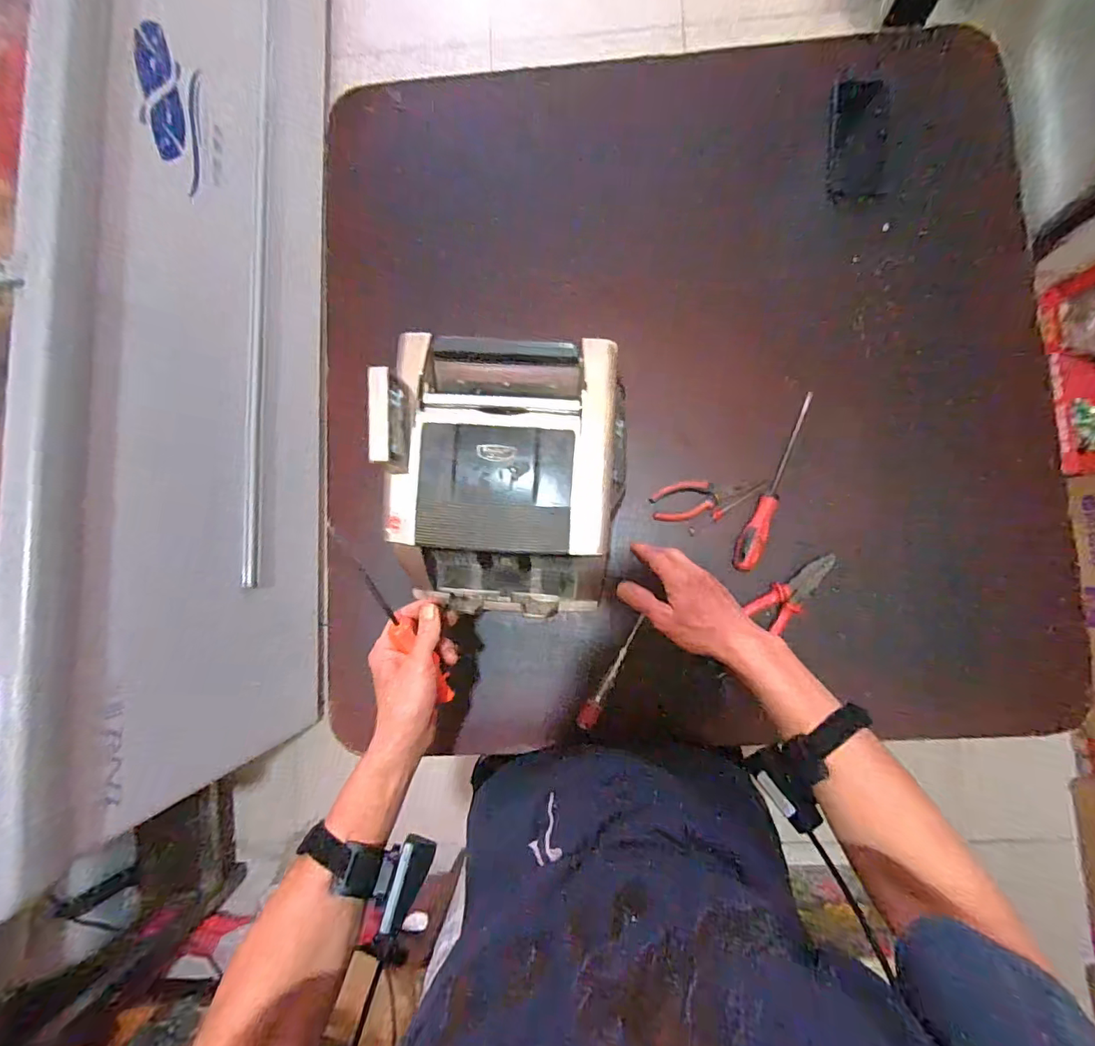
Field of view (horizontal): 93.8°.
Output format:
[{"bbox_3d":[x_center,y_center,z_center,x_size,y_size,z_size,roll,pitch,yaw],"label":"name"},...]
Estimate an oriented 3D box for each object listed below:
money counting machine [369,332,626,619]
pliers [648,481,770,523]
[{"bbox_3d":[-0.045,-0.050,0.578,0.251,0.182,0.298,2,84,3],"label":"money counting machine"},{"bbox_3d":[0.214,-0.037,0.679,0.150,0.008,0.050,-14,84,1],"label":"pliers"}]

